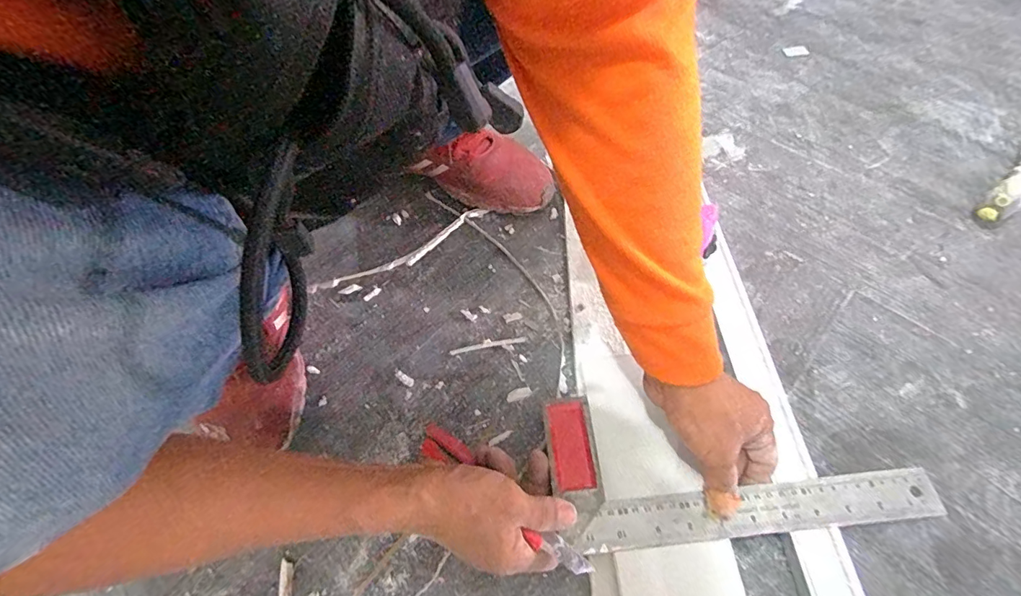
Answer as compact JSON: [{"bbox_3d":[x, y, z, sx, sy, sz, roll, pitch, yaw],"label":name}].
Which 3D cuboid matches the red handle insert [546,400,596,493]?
[{"bbox_3d":[0.052,0.127,0.404,0.031,0.007,0.074,-7,60,0],"label":"red handle insert"}]

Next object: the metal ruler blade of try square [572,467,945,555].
[{"bbox_3d":[0.195,0.169,0.371,0.280,0.005,0.035,-7,59,0],"label":"metal ruler blade of try square"}]

